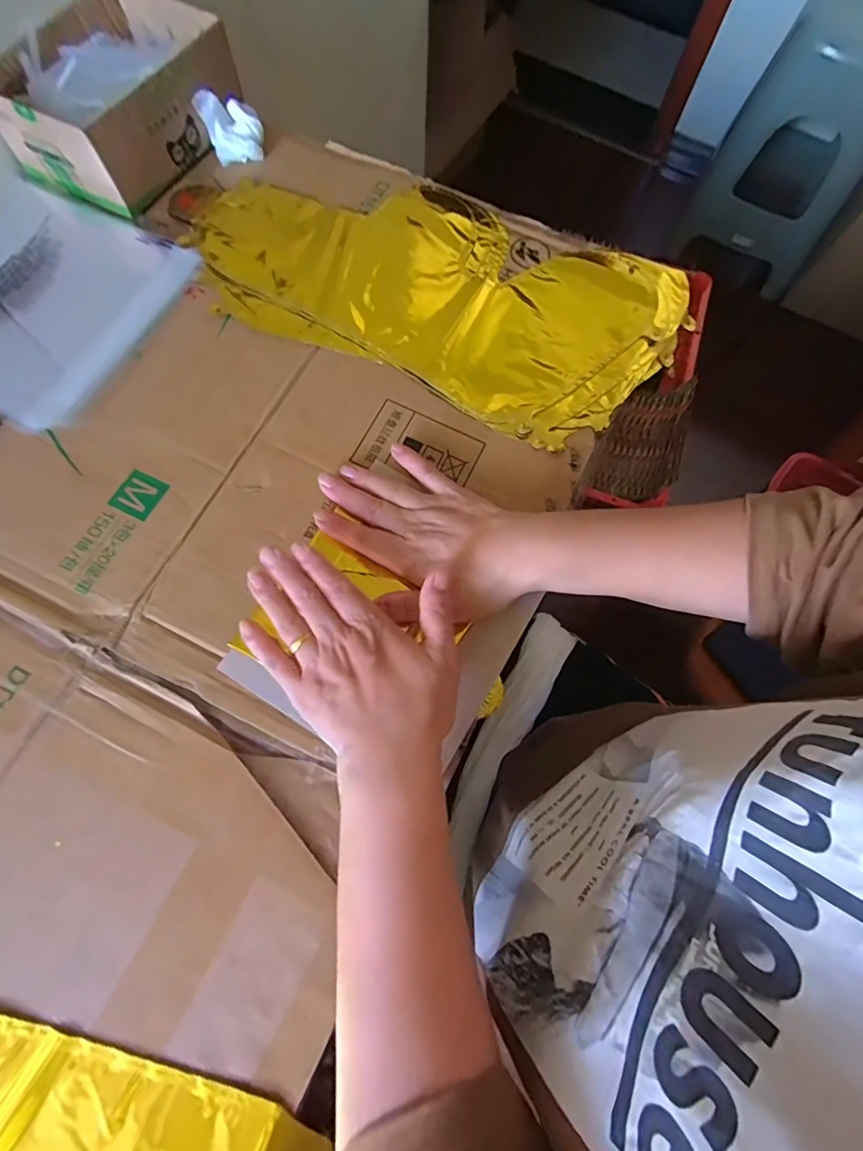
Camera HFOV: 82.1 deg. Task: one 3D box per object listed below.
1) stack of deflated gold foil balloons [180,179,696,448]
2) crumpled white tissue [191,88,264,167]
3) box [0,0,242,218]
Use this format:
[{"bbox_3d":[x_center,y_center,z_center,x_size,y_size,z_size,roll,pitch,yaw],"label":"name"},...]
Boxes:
[{"bbox_3d":[0.003,-0.260,0.444,0.423,0.011,0.218,24,73,6],"label":"stack of deflated gold foil balloons"},{"bbox_3d":[-0.187,-0.423,0.463,0.052,0.041,0.033,-22,74,-9],"label":"crumpled white tissue"},{"bbox_3d":[-0.280,-0.435,0.450,0.142,0.065,0.190,28,73,7],"label":"box"}]

